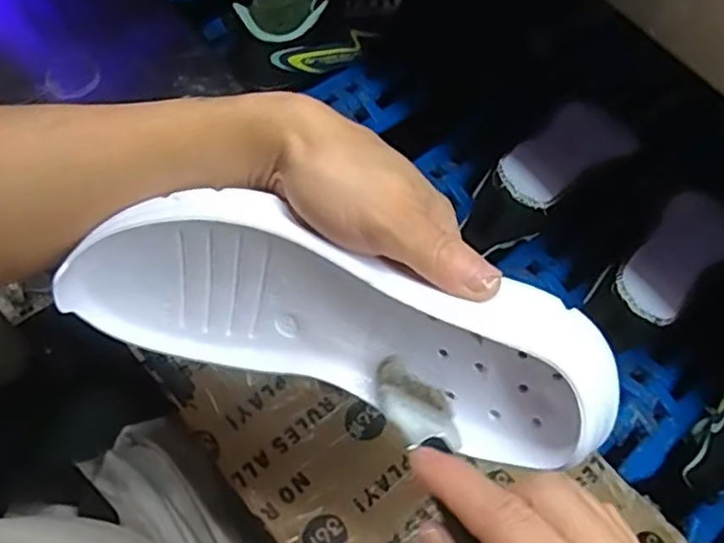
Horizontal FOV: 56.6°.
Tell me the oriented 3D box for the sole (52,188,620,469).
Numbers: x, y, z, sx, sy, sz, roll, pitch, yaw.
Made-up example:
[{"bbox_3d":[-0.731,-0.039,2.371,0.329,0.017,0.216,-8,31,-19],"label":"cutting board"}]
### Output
[{"bbox_3d":[-0.019,0.026,0.335,0.281,0.101,0.048,16,25,12],"label":"sole"}]

